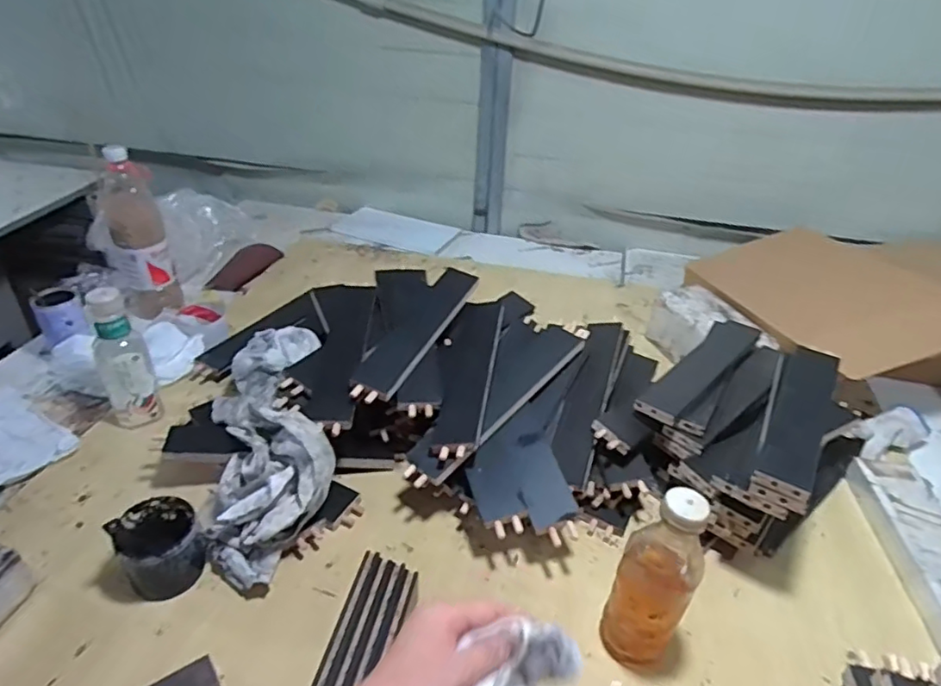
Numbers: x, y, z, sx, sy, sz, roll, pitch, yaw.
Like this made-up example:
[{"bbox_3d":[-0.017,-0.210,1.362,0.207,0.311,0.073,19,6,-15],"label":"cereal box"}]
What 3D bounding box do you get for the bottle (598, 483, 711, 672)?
[{"bbox_3d":[0.172,0.230,0.566,0.072,0.210,0.063,22,39,27],"label":"bottle"}]

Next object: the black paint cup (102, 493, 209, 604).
[{"bbox_3d":[-0.327,0.211,0.635,0.078,0.083,0.073,2,34,-1],"label":"black paint cup"}]

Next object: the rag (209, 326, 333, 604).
[{"bbox_3d":[-0.259,0.104,0.770,0.145,0.100,0.403,-7,35,-14],"label":"rag"}]

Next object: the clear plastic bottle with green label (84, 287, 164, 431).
[{"bbox_3d":[-0.459,0.019,0.785,0.059,0.182,0.048,-15,38,-23],"label":"clear plastic bottle with green label"}]

